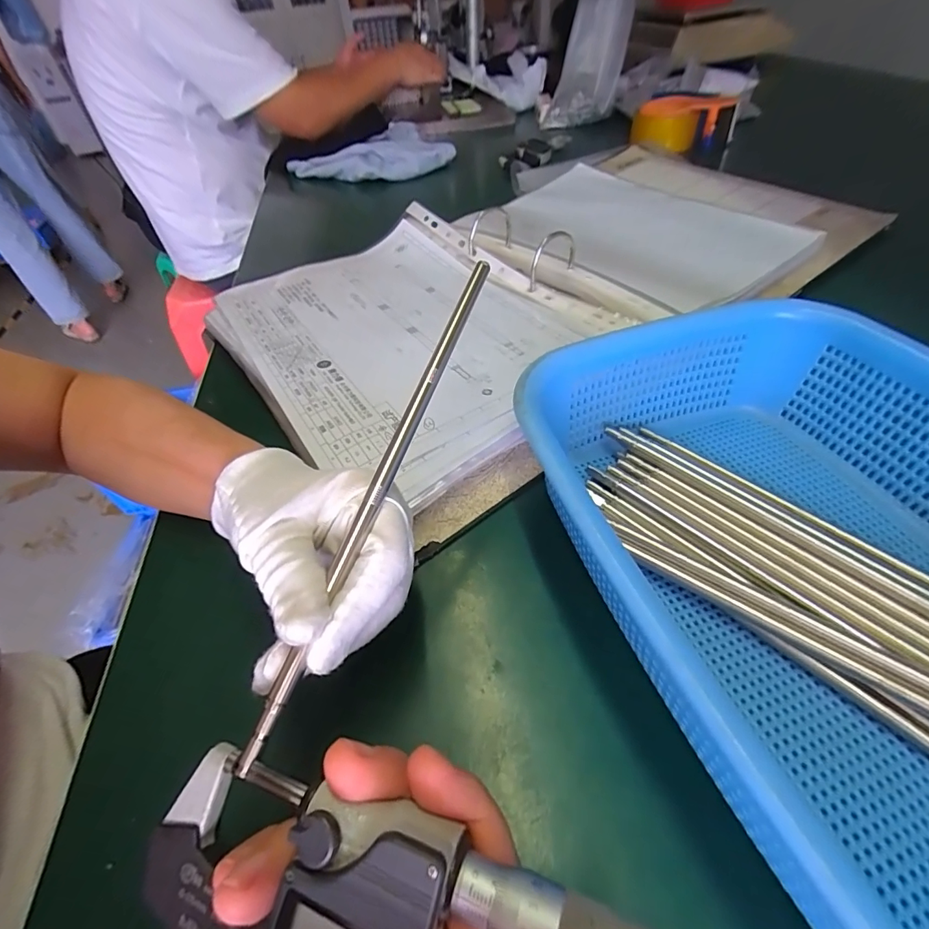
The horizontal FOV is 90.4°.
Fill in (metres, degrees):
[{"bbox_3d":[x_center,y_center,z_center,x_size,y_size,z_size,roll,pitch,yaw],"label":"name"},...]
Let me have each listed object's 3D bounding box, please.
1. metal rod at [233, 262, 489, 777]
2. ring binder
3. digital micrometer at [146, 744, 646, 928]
[{"bbox_3d":[-0.030,-0.004,0.194,0.008,0.009,0.236,15,64,15],"label":"metal rod"},{"bbox_3d":[0.092,-0.199,0.450,0.616,0.043,0.340,-33,52,-22],"label":"ring binder"},{"bbox_3d":[-0.017,0.115,0.117,0.157,0.028,0.051,-2,49,15],"label":"digital micrometer"}]

